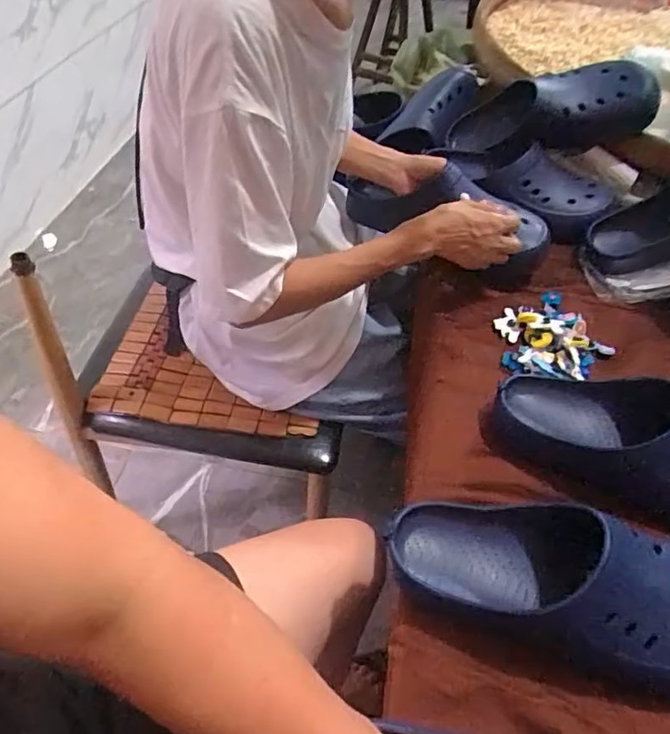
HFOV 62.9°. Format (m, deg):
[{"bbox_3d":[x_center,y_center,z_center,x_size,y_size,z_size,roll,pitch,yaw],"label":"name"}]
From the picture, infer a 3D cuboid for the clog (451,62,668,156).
[{"bbox_3d":[0.316,-0.383,0.825,0.292,0.086,0.100,-2,45,21],"label":"clog"}]

